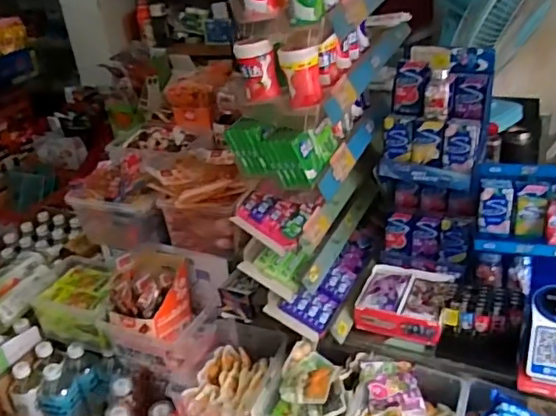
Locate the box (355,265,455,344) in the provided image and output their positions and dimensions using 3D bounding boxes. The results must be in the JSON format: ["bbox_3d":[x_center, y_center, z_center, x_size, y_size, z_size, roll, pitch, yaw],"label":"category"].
[{"bbox_3d":[0.230,0.169,1.013,0.151,0.043,0.154,7,31,23],"label":"box"}]

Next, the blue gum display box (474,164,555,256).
[{"bbox_3d":[0.417,0.005,0.943,0.160,0.158,0.085,8,-10,20],"label":"blue gum display box"}]

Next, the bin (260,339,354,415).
[{"bbox_3d":[0.059,0.333,0.946,0.144,0.141,0.168,6,31,20],"label":"bin"}]

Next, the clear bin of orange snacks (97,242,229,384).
[{"bbox_3d":[-0.219,0.196,1.098,0.201,0.184,0.173,10,33,26],"label":"clear bin of orange snacks"}]

